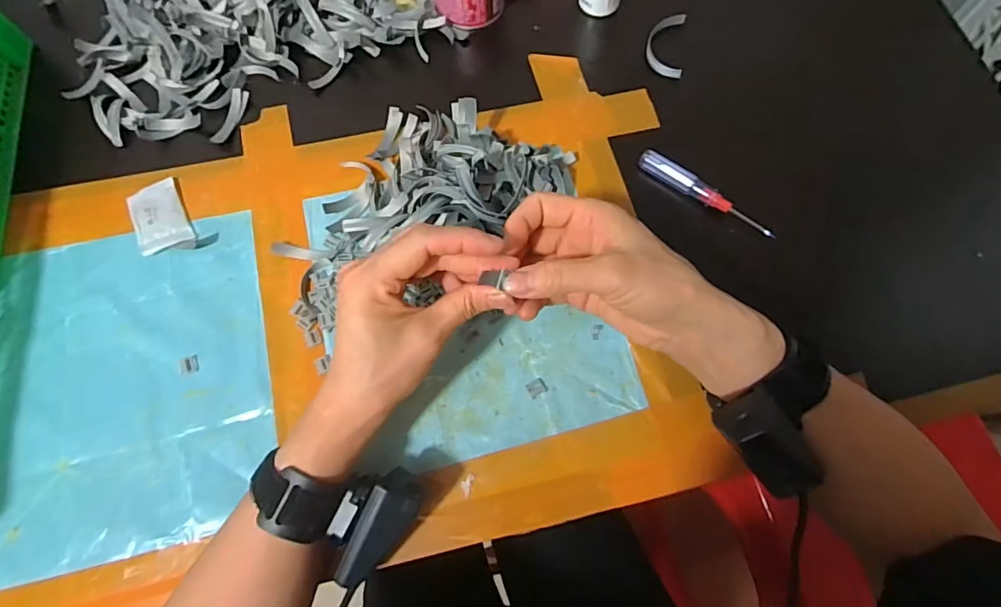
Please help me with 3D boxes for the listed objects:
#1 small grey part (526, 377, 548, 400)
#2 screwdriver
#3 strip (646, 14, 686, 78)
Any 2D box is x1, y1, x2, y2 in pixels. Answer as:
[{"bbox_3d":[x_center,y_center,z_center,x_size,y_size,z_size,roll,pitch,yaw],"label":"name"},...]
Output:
[{"bbox_3d":[0.026,0.061,0.377,0.014,0.004,0.012,-33,73,-10],"label":"small grey part"},{"bbox_3d":[0.167,-0.090,0.424,0.119,0.015,0.013,37,76,13],"label":"screwdriver"},{"bbox_3d":[0.150,-0.235,0.473,0.031,0.010,0.069,8,71,4],"label":"strip"}]

